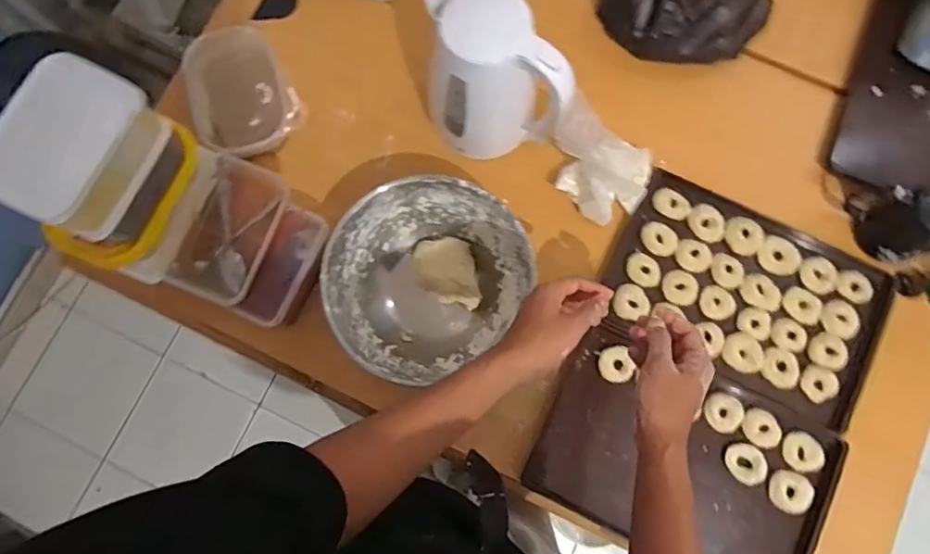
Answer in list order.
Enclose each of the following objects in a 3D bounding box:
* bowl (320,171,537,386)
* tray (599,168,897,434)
[{"bbox_3d":[-0.055,0.000,0.734,0.233,0.098,0.262,39,82,7],"label":"bowl"},{"bbox_3d":[0.393,0.028,0.770,0.373,0.021,0.239,25,80,5],"label":"tray"}]

